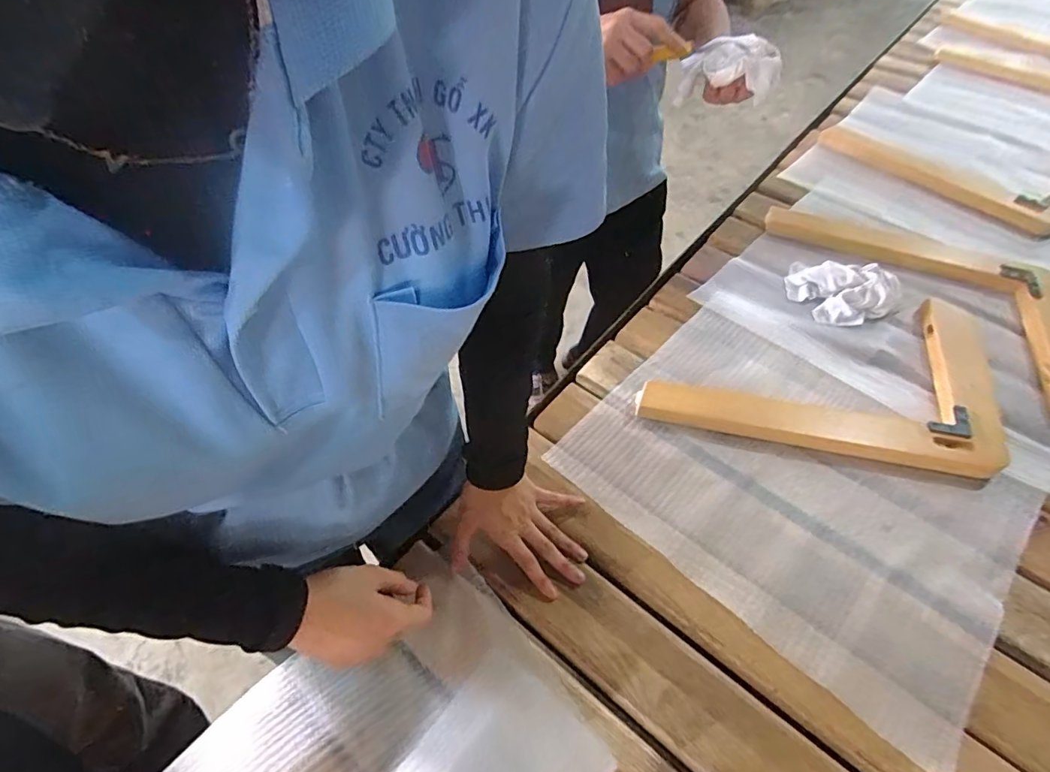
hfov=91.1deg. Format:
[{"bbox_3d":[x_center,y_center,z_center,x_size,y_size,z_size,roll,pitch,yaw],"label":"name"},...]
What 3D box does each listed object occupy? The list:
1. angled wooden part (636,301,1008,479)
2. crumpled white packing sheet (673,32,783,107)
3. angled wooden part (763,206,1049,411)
[{"bbox_3d":[0.462,0.018,0.681,0.529,0.043,0.252,-17,54,-13],"label":"angled wooden part"},{"bbox_3d":[0.264,-0.399,0.671,0.123,0.087,0.061,15,55,13],"label":"crumpled white packing sheet"},{"bbox_3d":[0.690,-0.180,0.854,0.228,0.051,0.549,-22,52,-24],"label":"angled wooden part"}]

